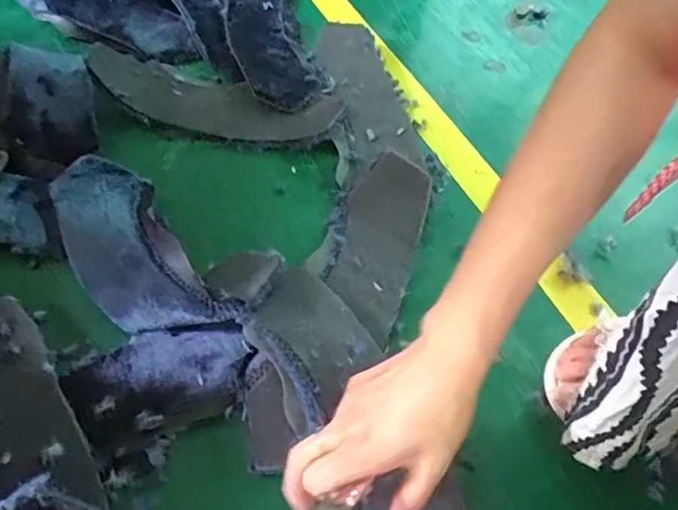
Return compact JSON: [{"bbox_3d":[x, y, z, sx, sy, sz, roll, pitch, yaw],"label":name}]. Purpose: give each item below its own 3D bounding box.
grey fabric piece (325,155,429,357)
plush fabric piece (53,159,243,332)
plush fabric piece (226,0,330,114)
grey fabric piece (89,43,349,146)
[{"bbox_3d":[0.036,-0.013,0.536,0.074,0.041,0.175,12,56,7],"label":"grey fabric piece"},{"bbox_3d":[-0.192,-0.012,0.515,0.092,0.041,0.246,-30,62,-20],"label":"plush fabric piece"},{"bbox_3d":[-0.088,-0.272,0.713,0.095,0.033,0.275,-15,57,-11],"label":"plush fabric piece"},{"bbox_3d":[-0.139,-0.182,0.640,0.273,0.039,0.102,10,56,6],"label":"grey fabric piece"}]

